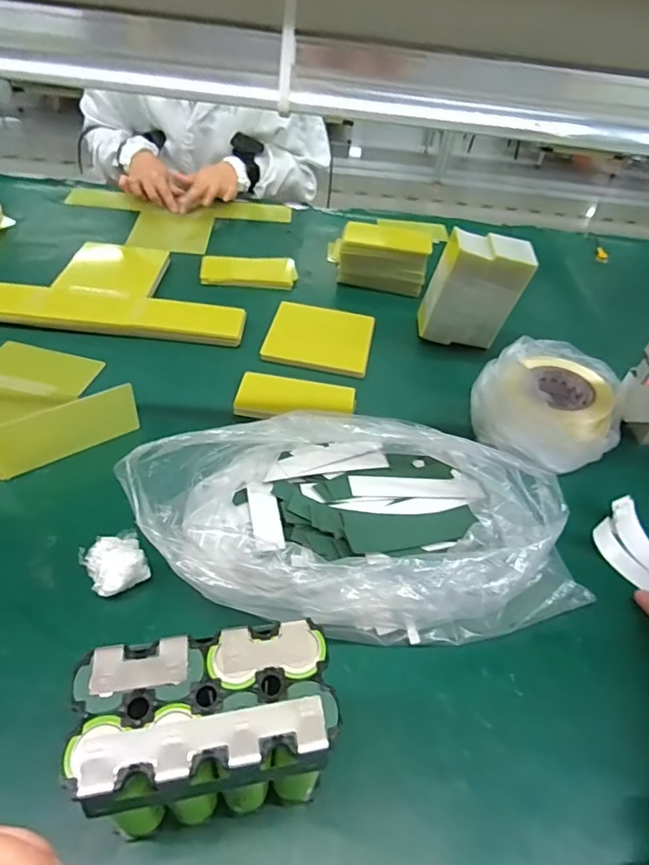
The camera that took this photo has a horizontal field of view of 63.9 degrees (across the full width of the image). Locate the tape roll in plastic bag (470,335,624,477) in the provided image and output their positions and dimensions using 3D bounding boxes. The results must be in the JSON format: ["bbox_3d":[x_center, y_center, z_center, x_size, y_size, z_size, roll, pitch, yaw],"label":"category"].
[{"bbox_3d":[0.271,-0.031,0.637,0.176,0.086,0.162,-28,56,-29],"label":"tape roll in plastic bag"}]

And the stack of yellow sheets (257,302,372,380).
[{"bbox_3d":[-0.006,-0.136,0.743,0.144,0.012,0.134,11,46,3],"label":"stack of yellow sheets"}]

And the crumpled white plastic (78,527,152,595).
[{"bbox_3d":[-0.186,0.119,0.466,0.048,0.033,0.052,-23,53,-26],"label":"crumpled white plastic"}]

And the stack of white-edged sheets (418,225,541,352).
[{"bbox_3d":[0.209,-0.197,0.742,0.126,0.150,0.061,9,46,2],"label":"stack of white-edged sheets"}]

